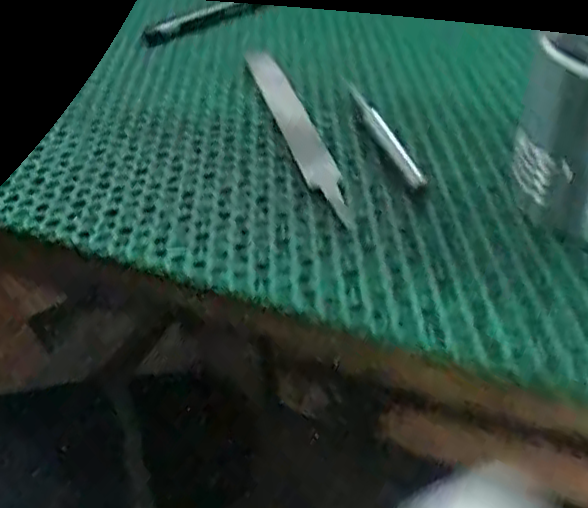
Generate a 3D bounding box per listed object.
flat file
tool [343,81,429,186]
[{"bbox_3d":[0.000,-0.080,0.430,0.019,0.006,0.209,-22,41,-1],"label":"flat file"},{"bbox_3d":[0.050,-0.071,0.406,0.010,0.004,0.130,-35,38,9],"label":"tool"}]

